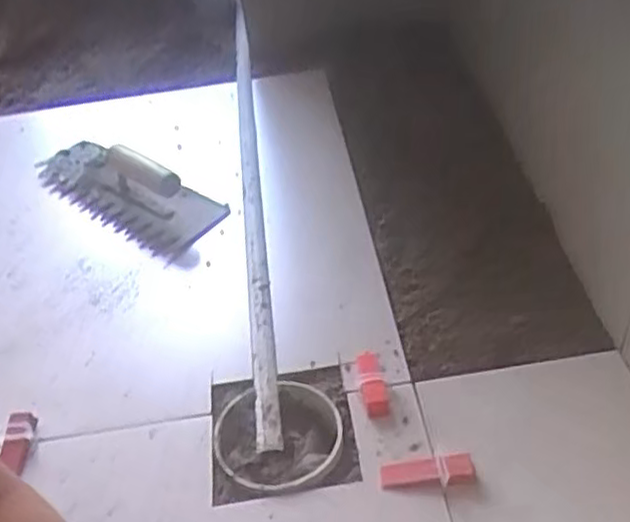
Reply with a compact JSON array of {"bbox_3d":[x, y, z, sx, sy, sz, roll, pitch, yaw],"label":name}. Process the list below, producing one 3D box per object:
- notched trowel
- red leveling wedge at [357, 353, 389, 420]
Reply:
[{"bbox_3d":[-0.238,-0.089,0.858,0.278,0.081,0.104,23,50,29],"label":"notched trowel"},{"bbox_3d":[0.050,0.109,0.638,0.020,0.013,0.069,-9,42,-2],"label":"red leveling wedge"}]

